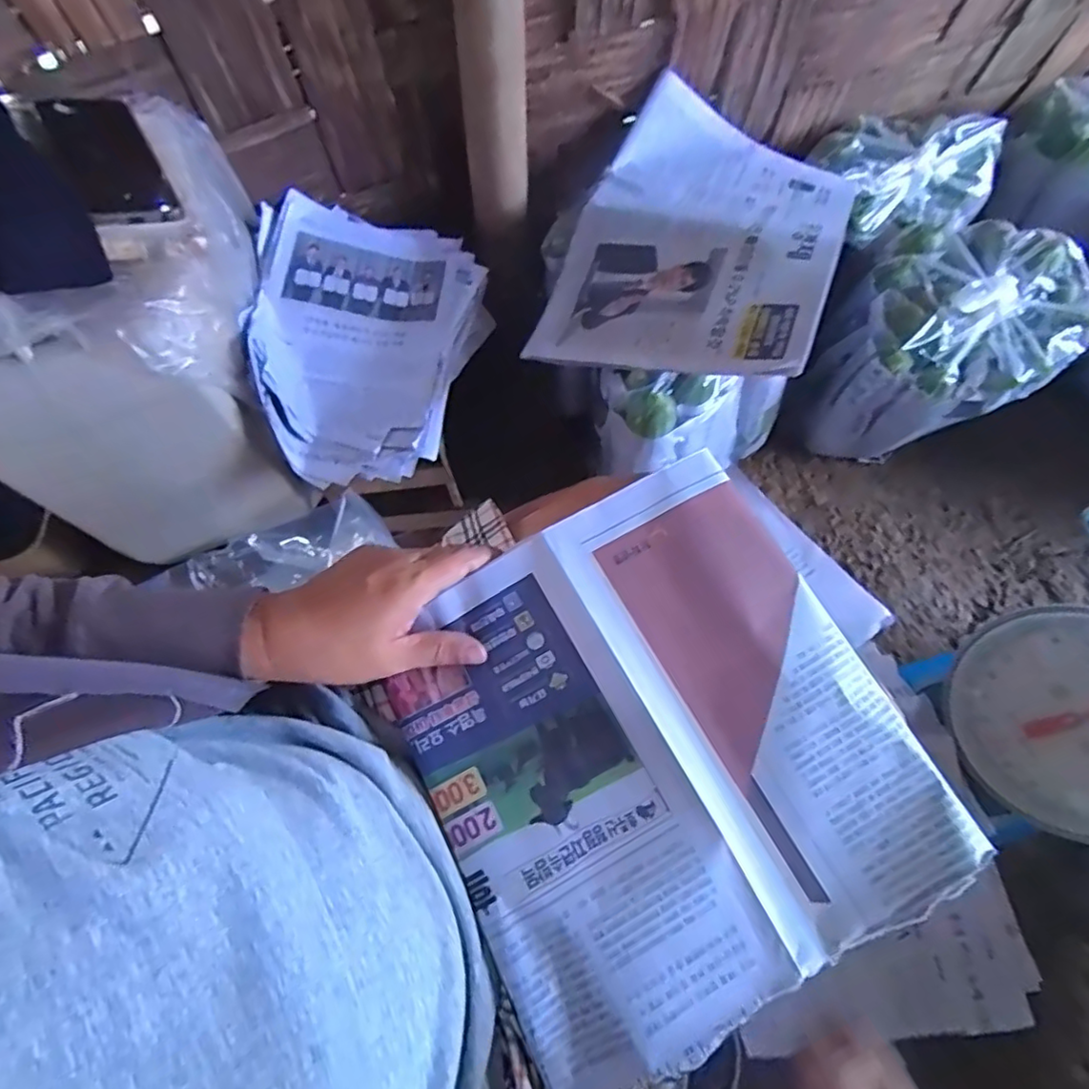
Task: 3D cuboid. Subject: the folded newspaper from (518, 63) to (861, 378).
[{"bbox_3d":[0.167,-0.329,0.638,0.258,0.085,0.375,23,70,8],"label":"folded newspaper"}]

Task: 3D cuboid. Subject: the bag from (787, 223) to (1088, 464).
[{"bbox_3d":[0.460,-0.225,0.738,0.238,0.219,0.208,-37,73,-14],"label":"bag"}]

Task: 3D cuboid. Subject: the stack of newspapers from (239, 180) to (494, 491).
[{"bbox_3d":[-0.183,-0.242,0.660,0.236,0.085,0.345,-8,68,-4],"label":"stack of newspapers"}]

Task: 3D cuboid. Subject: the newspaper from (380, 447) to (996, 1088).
[{"bbox_3d":[0.062,0.110,0.345,0.250,0.030,0.267,-27,71,-11],"label":"newspaper"}]

